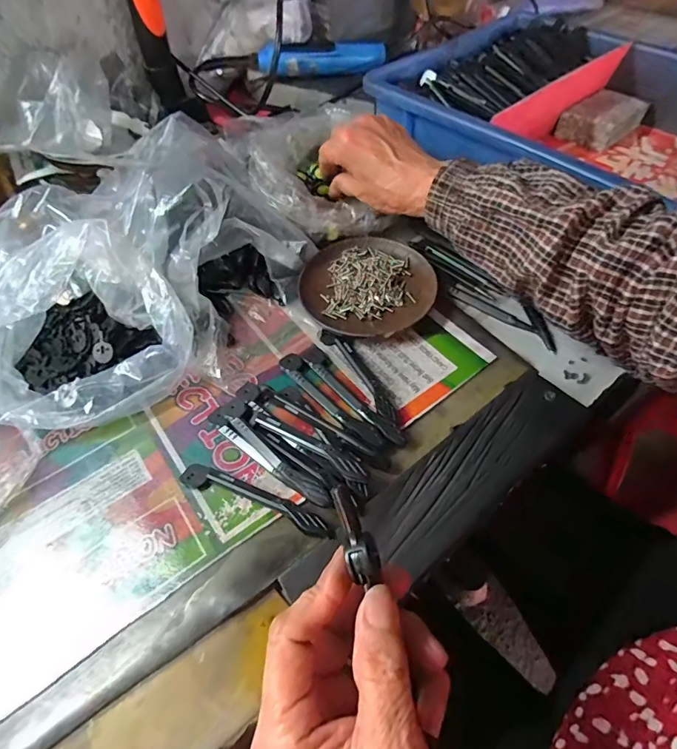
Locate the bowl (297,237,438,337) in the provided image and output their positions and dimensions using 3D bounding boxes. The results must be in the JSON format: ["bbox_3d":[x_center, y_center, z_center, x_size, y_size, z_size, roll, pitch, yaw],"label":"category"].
[{"bbox_3d":[0.023,-0.077,0.388,0.113,0.014,0.117,-1,54,2],"label":"bowl"}]

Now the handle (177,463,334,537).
[{"bbox_3d":[-0.052,0.077,0.280,0.107,0.016,0.016,18,57,15],"label":"handle"}]

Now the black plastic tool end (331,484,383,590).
[{"bbox_3d":[0.007,0.071,0.200,0.015,0.010,0.042,-19,78,-12],"label":"black plastic tool end"}]

